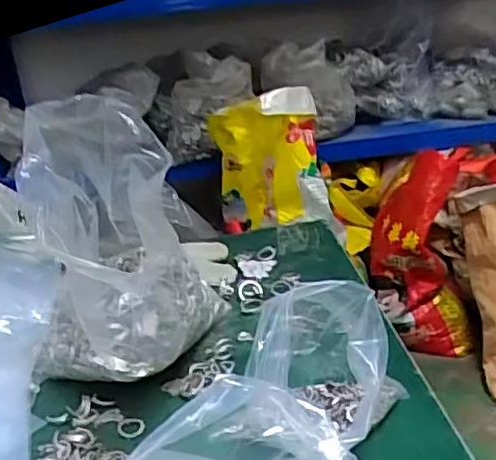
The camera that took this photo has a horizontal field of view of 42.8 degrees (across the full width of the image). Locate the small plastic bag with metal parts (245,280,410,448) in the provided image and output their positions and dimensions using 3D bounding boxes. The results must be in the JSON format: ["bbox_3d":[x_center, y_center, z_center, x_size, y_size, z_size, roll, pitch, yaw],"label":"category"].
[{"bbox_3d":[0.056,0.085,0.425,0.078,0.111,0.074,4,25,23],"label":"small plastic bag with metal parts"}]

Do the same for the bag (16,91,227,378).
[{"bbox_3d":[-0.114,0.010,0.511,0.149,0.222,0.135,-3,22,6],"label":"bag"}]

